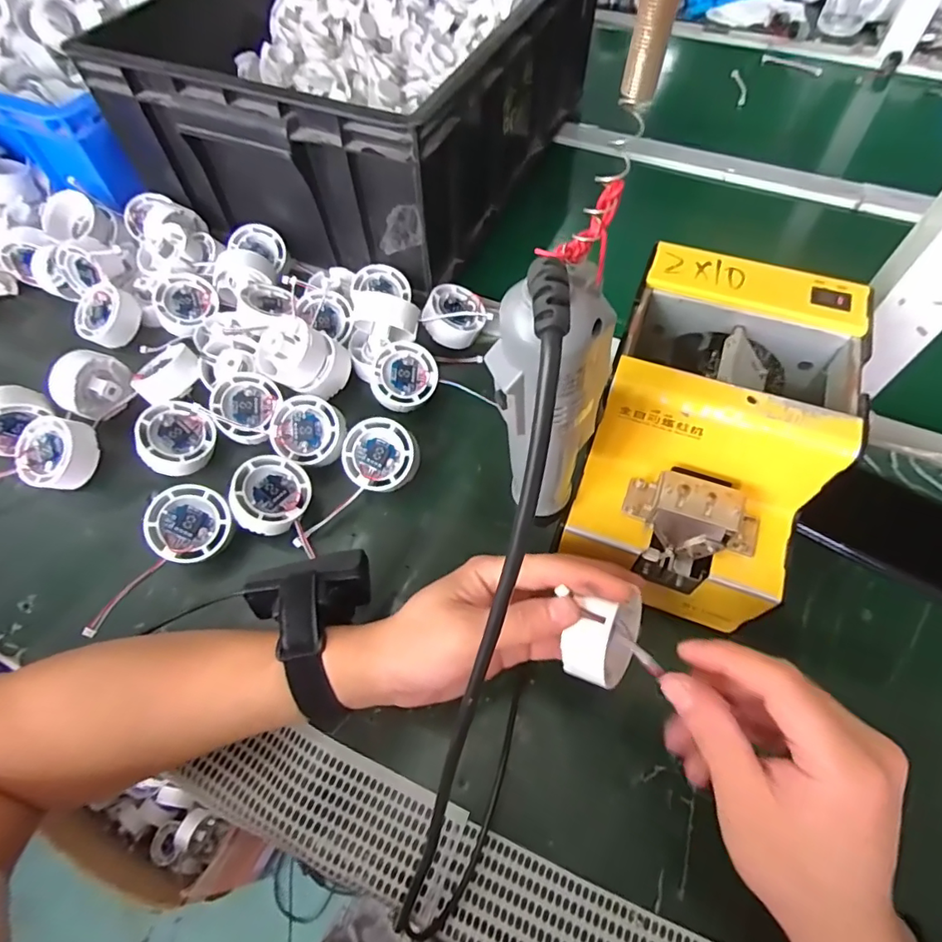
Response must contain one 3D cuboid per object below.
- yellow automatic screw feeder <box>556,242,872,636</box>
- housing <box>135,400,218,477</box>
[{"bbox_3d":[0.141,-0.021,0.328,0.119,0.121,0.173,19,62,12],"label":"yellow automatic screw feeder"},{"bbox_3d":[-0.231,-0.027,0.417,0.054,0.026,0.054,13,66,-26],"label":"housing"}]

